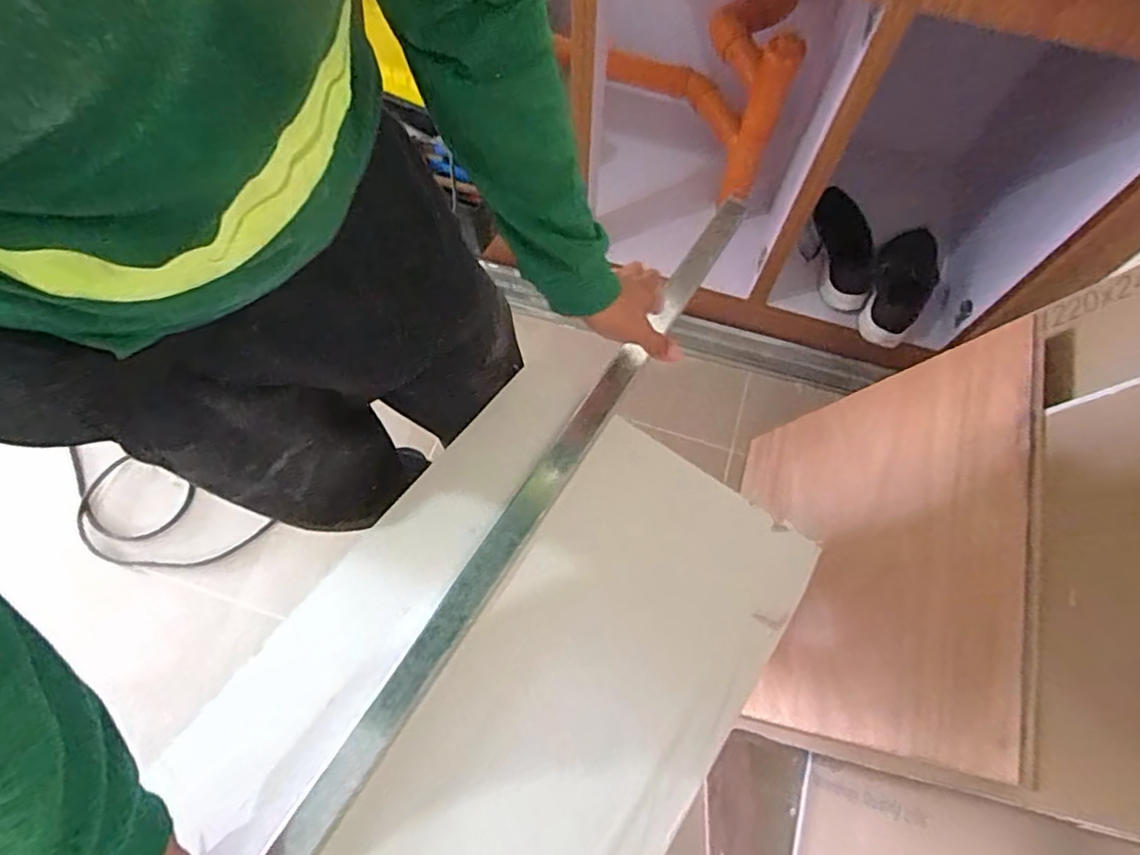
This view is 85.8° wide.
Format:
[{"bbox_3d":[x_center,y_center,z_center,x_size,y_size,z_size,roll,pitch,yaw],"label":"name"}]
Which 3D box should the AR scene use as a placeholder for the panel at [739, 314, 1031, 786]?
[{"bbox_3d":[0.396,0.168,0.883,0.025,0.527,0.516,26,65,-11],"label":"panel"}]

